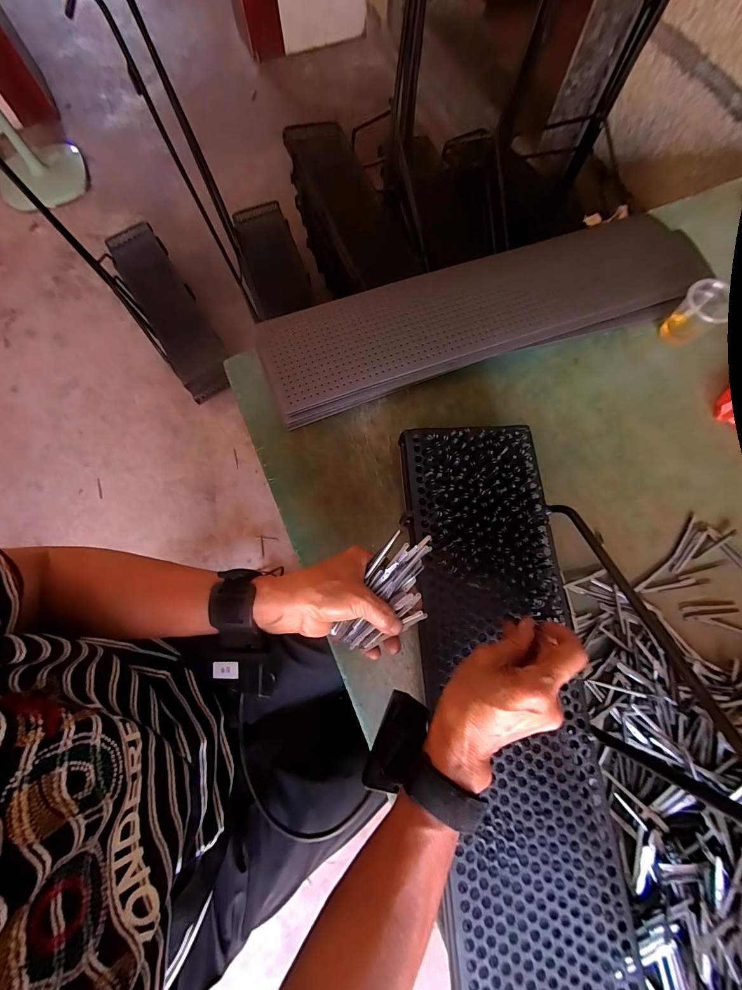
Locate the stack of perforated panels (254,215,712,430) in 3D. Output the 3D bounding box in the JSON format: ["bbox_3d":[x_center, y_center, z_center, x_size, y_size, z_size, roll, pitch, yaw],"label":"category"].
[{"bbox_3d":[0.157,-0.255,0.493,0.620,0.055,0.154,-18,75,-5],"label":"stack of perforated panels"}]

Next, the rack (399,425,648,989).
[{"bbox_3d":[0.123,0.210,0.318,0.147,0.037,0.578,-5,75,-2],"label":"rack"}]

